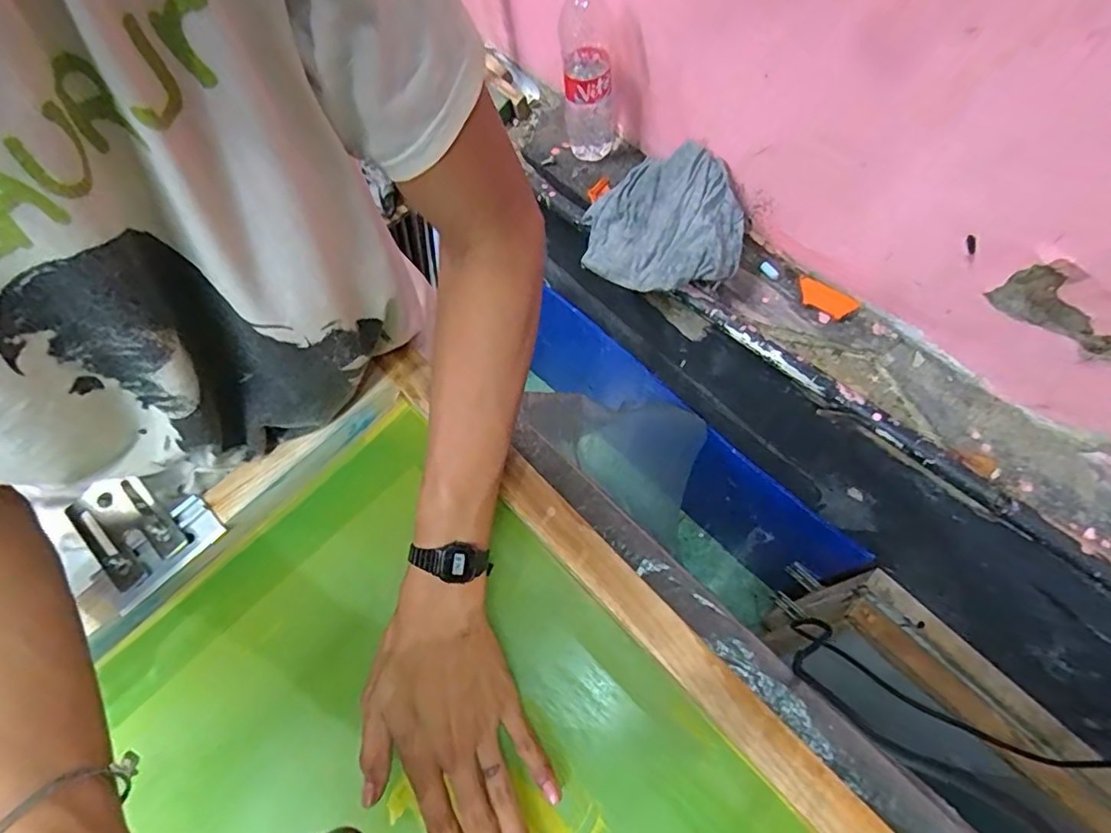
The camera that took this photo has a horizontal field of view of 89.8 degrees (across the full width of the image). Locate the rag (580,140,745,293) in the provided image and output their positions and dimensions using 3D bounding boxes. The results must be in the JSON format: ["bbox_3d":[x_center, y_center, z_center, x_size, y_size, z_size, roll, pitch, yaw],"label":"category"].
[{"bbox_3d":[0.135,-0.248,0.708,0.201,0.051,0.180,15,85,35],"label":"rag"}]

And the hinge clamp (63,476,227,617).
[{"bbox_3d":[-0.294,0.076,0.394,0.077,0.019,0.088,-42,70,-14],"label":"hinge clamp"}]

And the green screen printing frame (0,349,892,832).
[{"bbox_3d":[-0.053,0.318,0.327,0.450,0.060,0.645,-43,73,-14],"label":"green screen printing frame"}]

